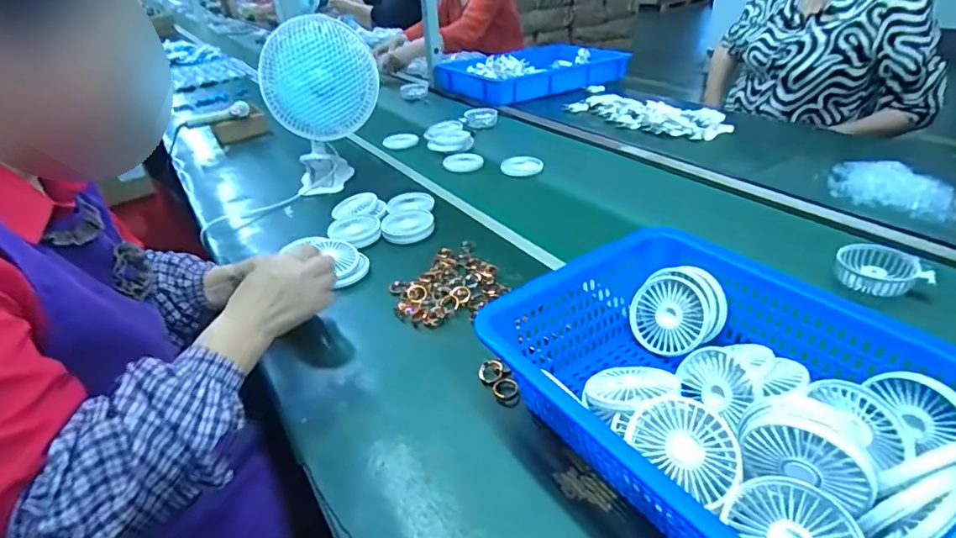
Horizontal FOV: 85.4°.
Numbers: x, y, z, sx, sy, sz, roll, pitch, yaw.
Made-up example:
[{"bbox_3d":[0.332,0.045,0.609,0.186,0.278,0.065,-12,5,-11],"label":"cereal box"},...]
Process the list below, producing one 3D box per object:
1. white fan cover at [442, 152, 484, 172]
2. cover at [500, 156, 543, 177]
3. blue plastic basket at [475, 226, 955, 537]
[{"bbox_3d":[-0.036,-0.240,1.168,0.078,0.014,0.087,-27,40,-31],"label":"white fan cover"},{"bbox_3d":[0.094,-0.221,1.113,0.087,0.014,0.085,-2,33,3],"label":"cover"},{"bbox_3d":[0.220,0.117,0.474,0.273,0.119,0.380,-24,38,-28],"label":"blue plastic basket"}]

